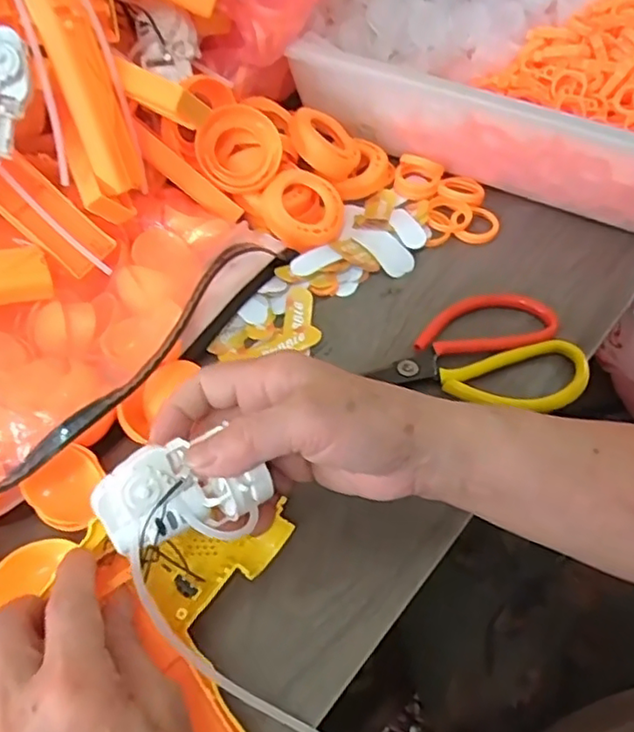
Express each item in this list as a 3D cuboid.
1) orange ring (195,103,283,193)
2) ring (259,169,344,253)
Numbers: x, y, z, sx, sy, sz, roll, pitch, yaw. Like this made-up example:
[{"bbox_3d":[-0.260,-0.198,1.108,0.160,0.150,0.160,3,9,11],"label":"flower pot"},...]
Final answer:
[{"bbox_3d":[-0.054,-0.149,0.430,0.058,0.016,0.056,0,89,-11],"label":"orange ring"},{"bbox_3d":[-0.010,-0.109,0.438,0.056,0.019,0.056,7,67,-17],"label":"ring"}]

